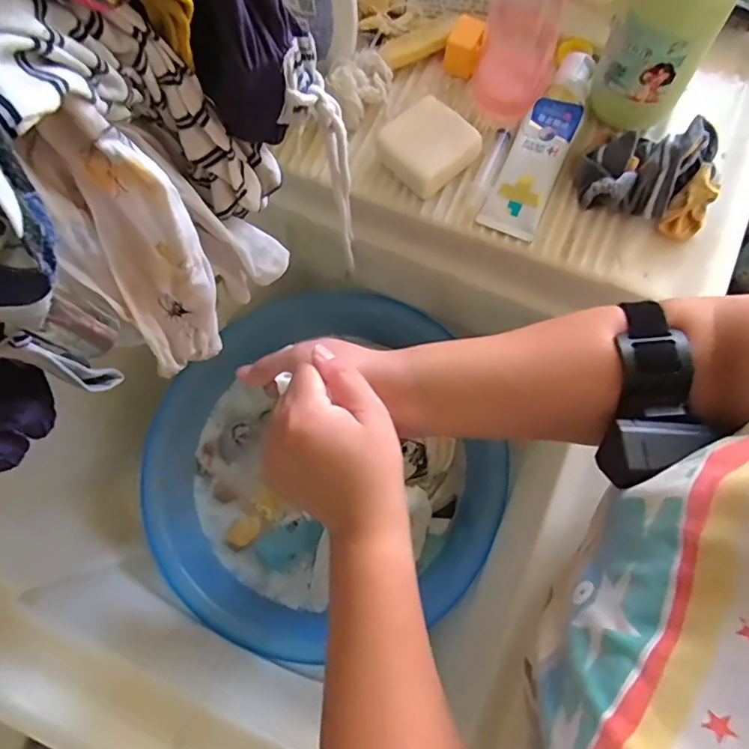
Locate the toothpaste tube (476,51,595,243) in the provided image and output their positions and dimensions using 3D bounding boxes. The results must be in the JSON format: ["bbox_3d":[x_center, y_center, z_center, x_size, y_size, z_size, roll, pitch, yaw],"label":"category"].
[{"bbox_3d":[0.140,-0.191,0.419,0.046,0.029,0.157,25,78,6],"label":"toothpaste tube"}]

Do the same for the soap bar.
[{"bbox_3d":[0.045,-0.188,0.419,0.065,0.025,0.069,-39,80,-8],"label":"soap bar"}]

